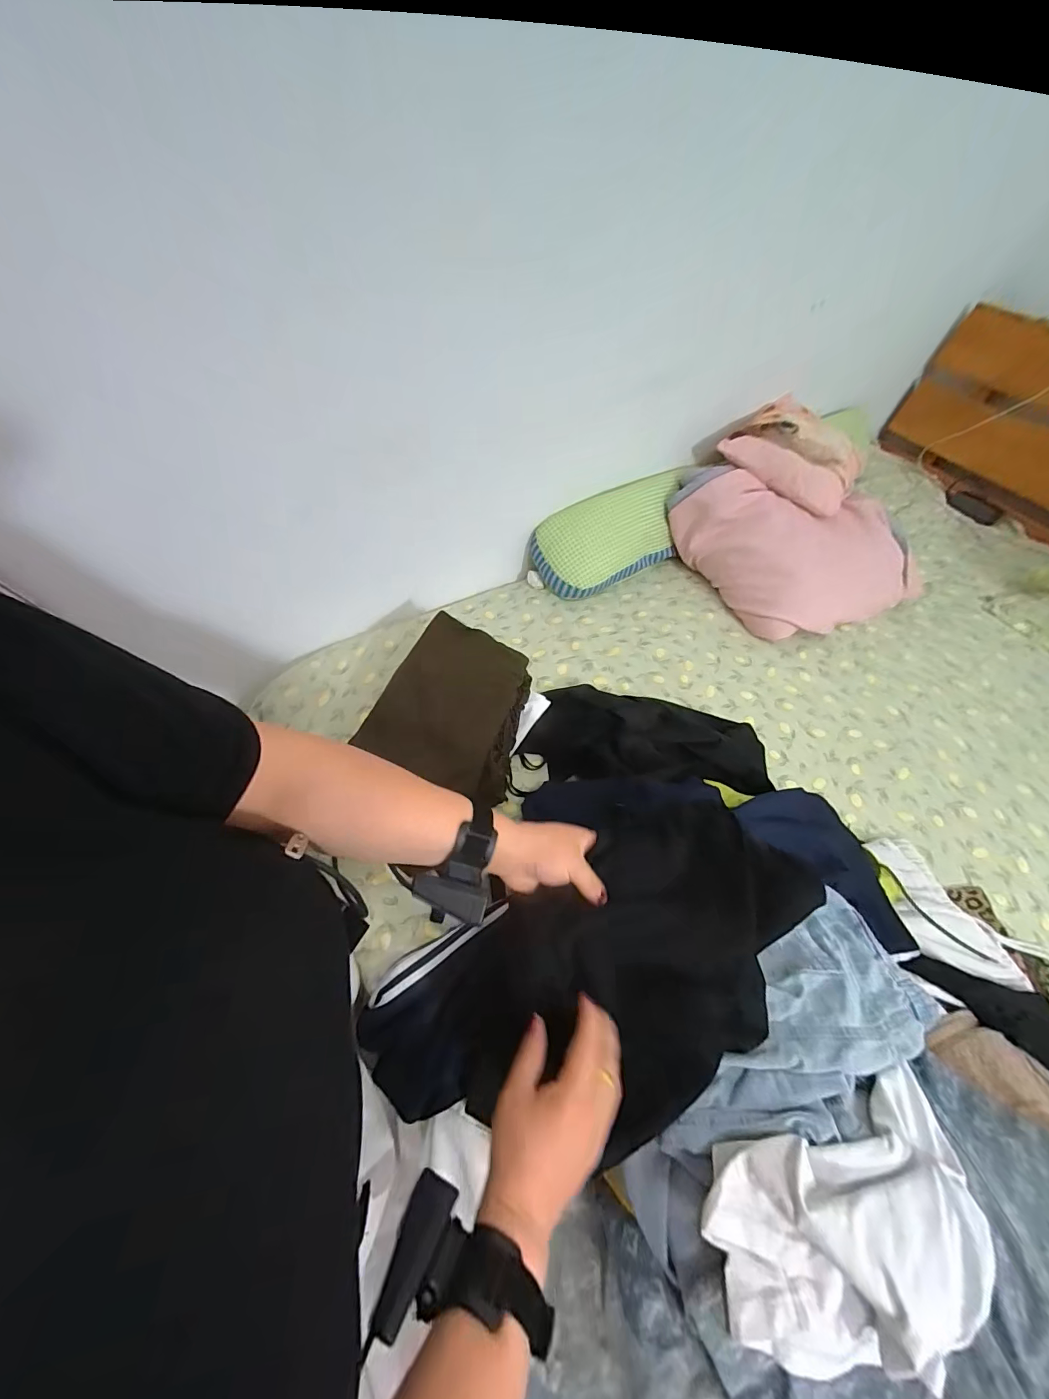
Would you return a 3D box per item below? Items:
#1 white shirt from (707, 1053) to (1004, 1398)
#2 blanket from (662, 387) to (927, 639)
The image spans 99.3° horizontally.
[{"bbox_3d":[0.258,0.401,0.335,0.228,0.061,0.130,-12,58,-10],"label":"white shirt"},{"bbox_3d":[0.630,-0.395,1.007,0.427,0.261,0.480,-32,64,-21],"label":"blanket"}]

